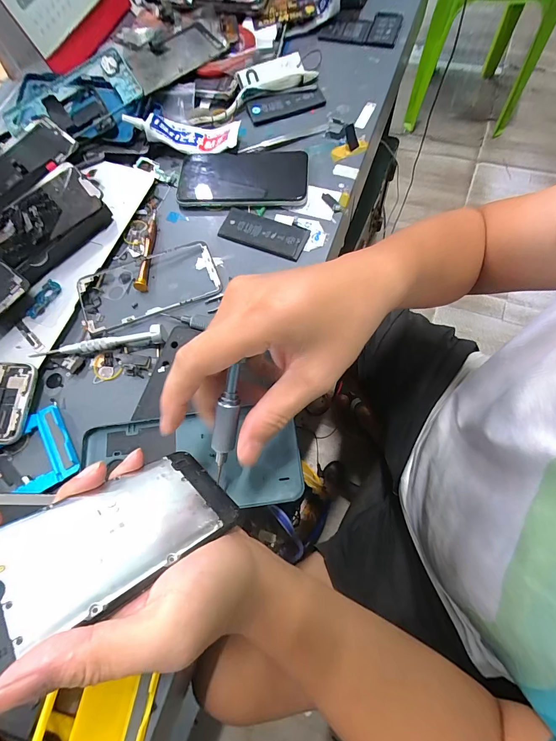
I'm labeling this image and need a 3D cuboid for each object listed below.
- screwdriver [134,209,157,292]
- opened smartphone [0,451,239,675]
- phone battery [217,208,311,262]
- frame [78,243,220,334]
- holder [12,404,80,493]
[{"bbox_3d":[-0.142,-0.135,0.359,0.011,0.009,0.109,0,70,6],"label":"screwdriver"},{"bbox_3d":[-0.107,0.097,0.179,0.074,0.005,0.167,35,34,32],"label":"opened smartphone"},{"bbox_3d":[-0.016,-0.148,0.354,0.094,0.005,0.041,20,78,12],"label":"phone battery"},{"bbox_3d":[-0.131,-0.093,0.340,0.149,0.006,0.075,-20,70,-2],"label":"frame"},{"bbox_3d":[-0.223,0.078,0.286,0.085,0.009,0.072,-35,71,-7],"label":"holder"}]

